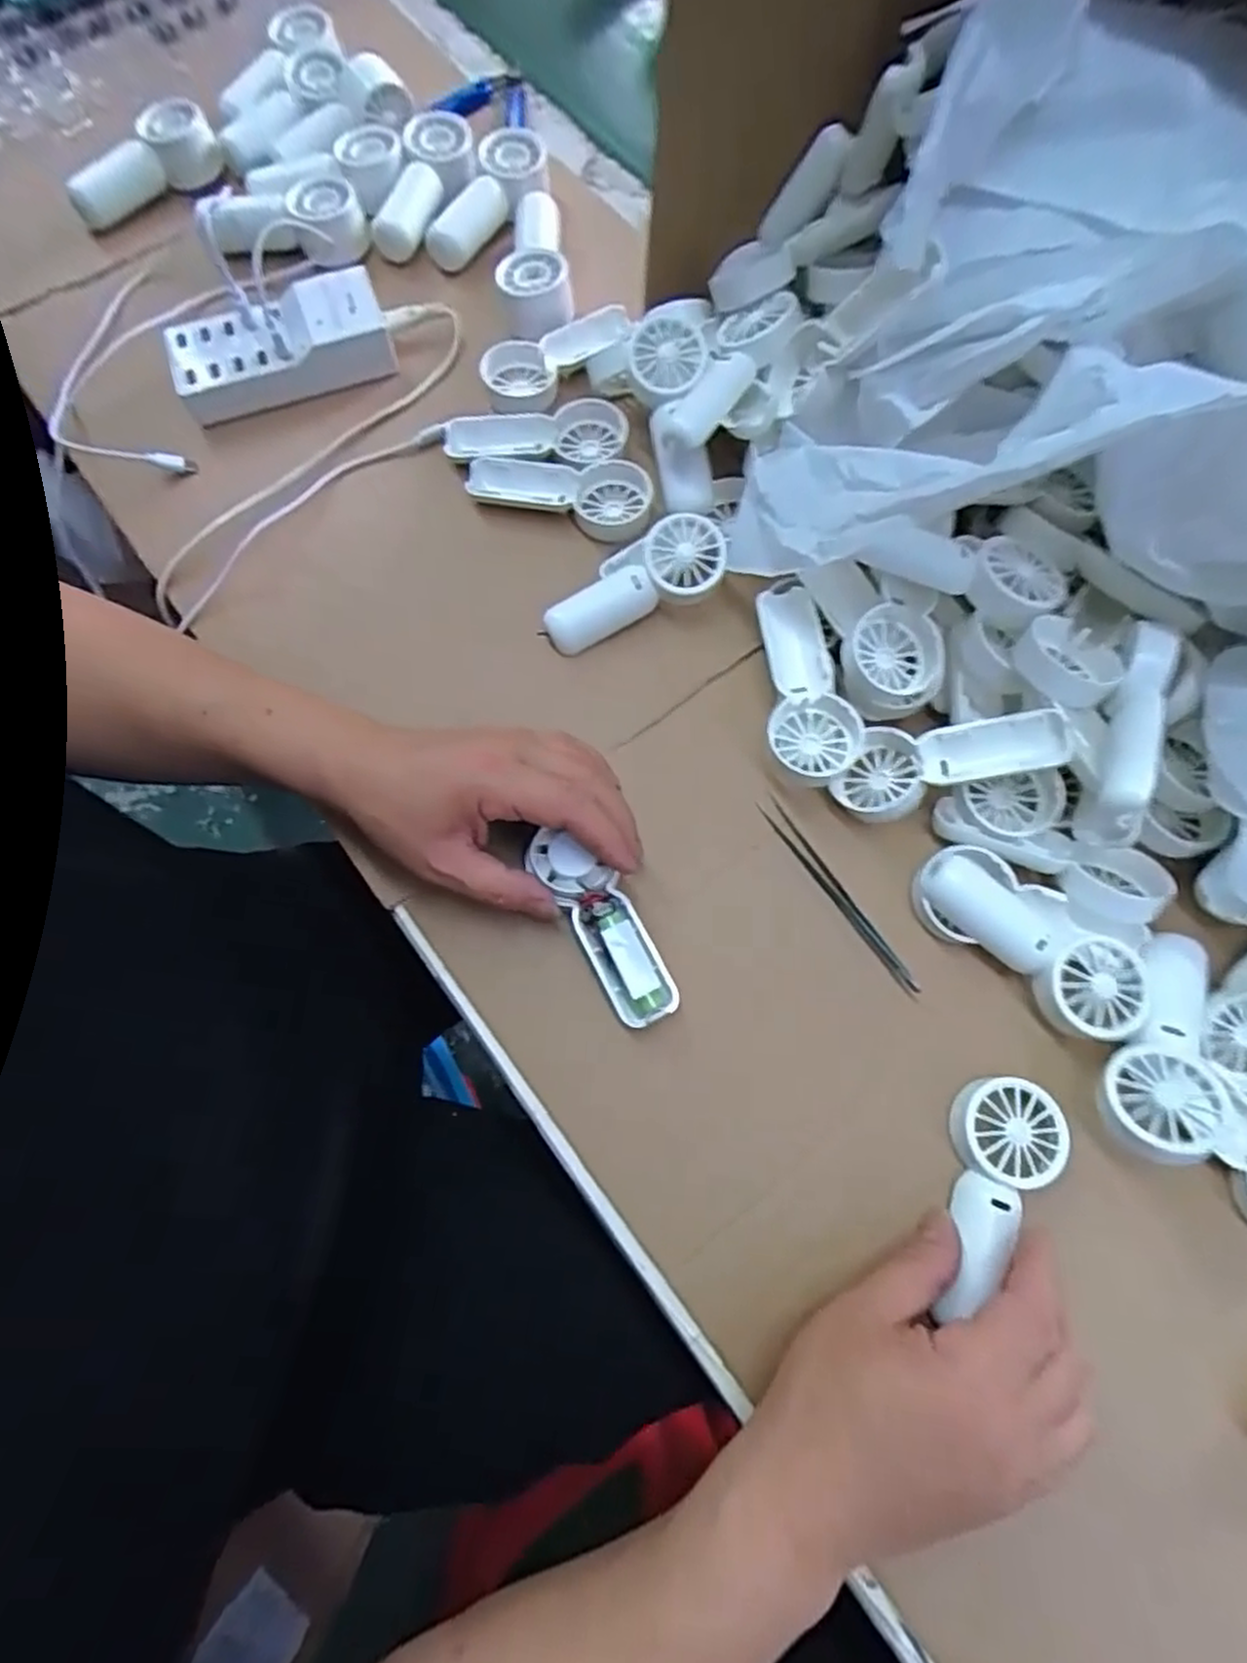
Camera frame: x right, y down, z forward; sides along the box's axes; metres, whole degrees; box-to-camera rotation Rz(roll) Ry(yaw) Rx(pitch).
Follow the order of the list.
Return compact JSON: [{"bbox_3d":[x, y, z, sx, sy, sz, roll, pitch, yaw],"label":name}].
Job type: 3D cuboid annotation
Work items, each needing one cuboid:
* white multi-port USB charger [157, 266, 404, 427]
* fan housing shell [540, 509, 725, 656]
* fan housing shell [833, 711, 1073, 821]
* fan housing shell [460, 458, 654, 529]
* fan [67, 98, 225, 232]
[{"bbox_3d":[-0.221,-0.315,0.491,0.134,0.031,0.056,-19,73,-7],"label":"white multi-port USB charger"},{"bbox_3d":[0.007,-0.140,0.443,0.111,0.021,0.042,-31,74,4],"label":"fan housing shell"},{"bbox_3d":[0.161,-0.038,0.384,0.108,0.025,0.044,-14,68,33],"label":"fan housing shell"},{"bbox_3d":[-0.039,-0.209,0.469,0.111,0.016,0.038,6,72,2],"label":"fan housing shell"},{"bbox_3d":[-0.344,-0.477,0.546,0.108,0.031,0.055,-27,74,-9],"label":"fan"}]

